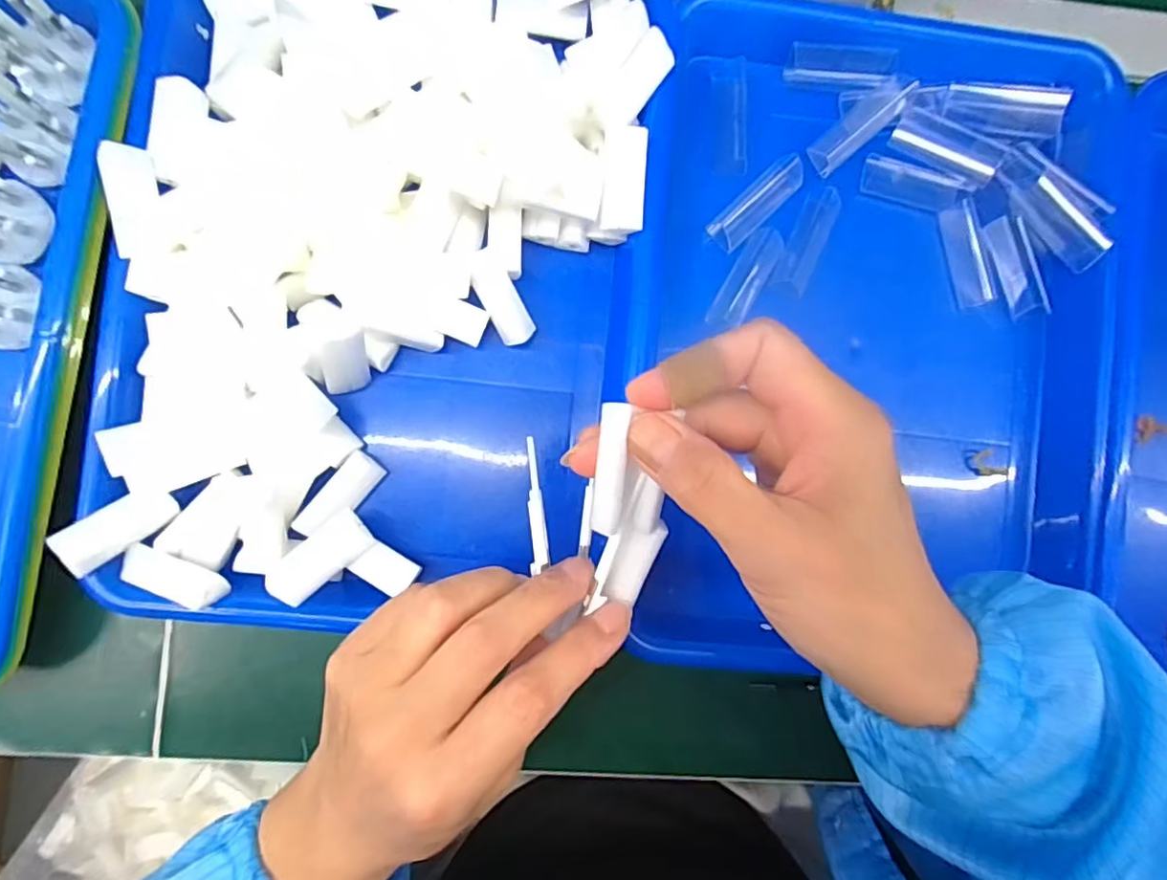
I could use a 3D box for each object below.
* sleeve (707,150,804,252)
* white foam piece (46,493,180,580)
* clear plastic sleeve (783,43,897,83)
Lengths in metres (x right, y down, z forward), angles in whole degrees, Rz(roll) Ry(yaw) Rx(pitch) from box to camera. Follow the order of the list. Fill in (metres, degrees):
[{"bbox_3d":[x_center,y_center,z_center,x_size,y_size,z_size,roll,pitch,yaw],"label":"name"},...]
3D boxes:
[{"bbox_3d":[0.092,-0.125,0.310,0.059,0.008,0.018,-44,91,-5],"label":"sleeve"},{"bbox_3d":[-0.206,0.039,0.264,0.045,0.011,0.020,-37,95,-28],"label":"white foam piece"},{"bbox_3d":[0.134,-0.195,0.307,0.054,0.008,0.016,6,91,8],"label":"clear plastic sleeve"}]

